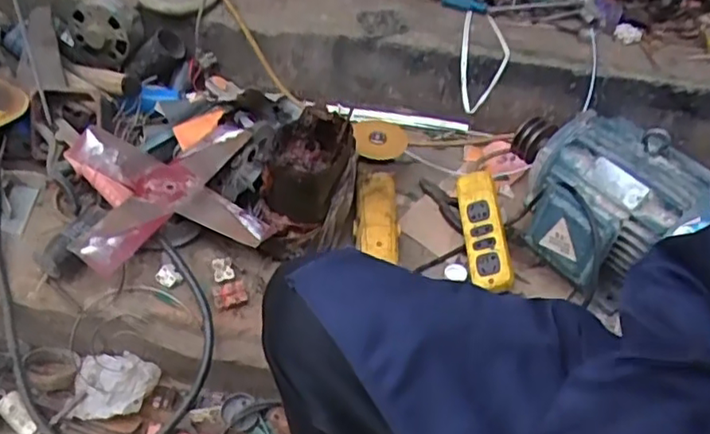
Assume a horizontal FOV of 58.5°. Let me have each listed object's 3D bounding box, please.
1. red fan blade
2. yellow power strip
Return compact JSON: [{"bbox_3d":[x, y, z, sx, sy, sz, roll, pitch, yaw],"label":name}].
[{"bbox_3d":[-0.271,-0.035,0.919,0.257,0.064,0.248,-8,45,-15],"label":"red fan blade"},{"bbox_3d":[0.185,0.019,0.915,0.054,0.048,0.188,-2,62,-8],"label":"yellow power strip"}]

